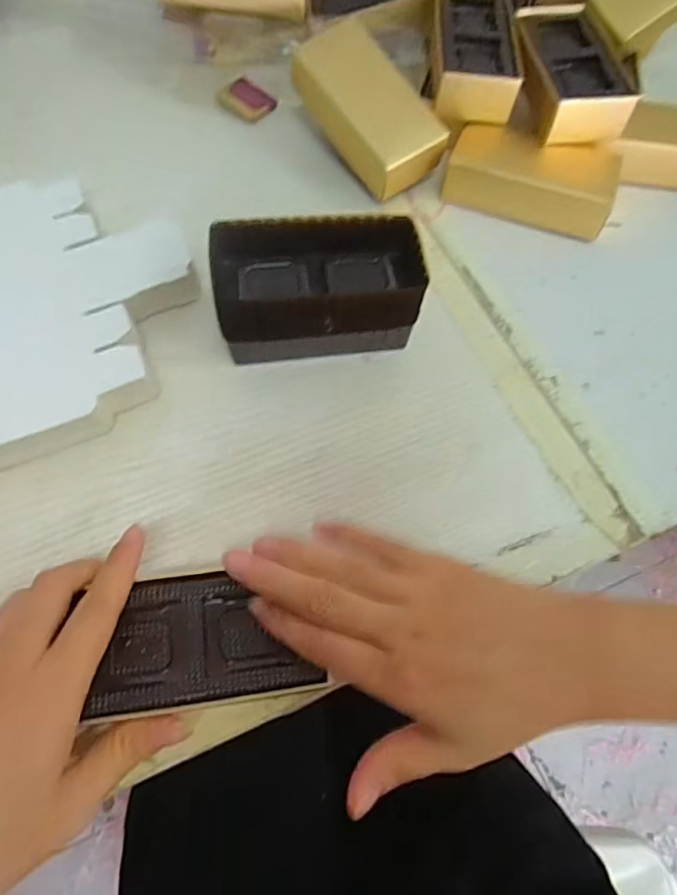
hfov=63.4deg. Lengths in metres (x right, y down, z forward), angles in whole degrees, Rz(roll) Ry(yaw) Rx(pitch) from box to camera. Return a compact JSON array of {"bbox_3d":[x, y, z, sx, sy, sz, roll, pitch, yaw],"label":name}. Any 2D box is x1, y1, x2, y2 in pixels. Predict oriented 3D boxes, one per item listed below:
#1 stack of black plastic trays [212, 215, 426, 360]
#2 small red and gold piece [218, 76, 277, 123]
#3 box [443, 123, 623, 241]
[{"bbox_3d":[-0.012,-0.089,0.321,0.113,0.059,0.062,-8,65,-7],"label":"stack of black plastic trays"},{"bbox_3d":[-0.073,-0.279,0.439,0.039,0.007,0.033,36,68,13],"label":"small red and gold piece"},{"bbox_3d":[0.138,-0.193,0.392,0.112,0.037,0.054,21,65,7],"label":"box"}]

